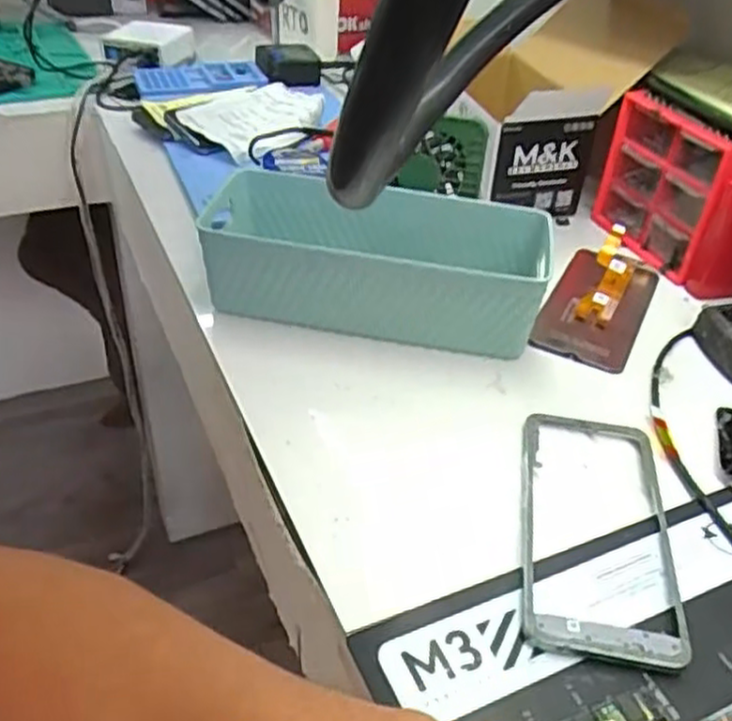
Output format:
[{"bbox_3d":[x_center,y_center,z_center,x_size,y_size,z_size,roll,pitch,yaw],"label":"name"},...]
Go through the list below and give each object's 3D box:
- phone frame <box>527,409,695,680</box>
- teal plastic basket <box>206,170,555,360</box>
[{"bbox_3d":[0.124,0.085,0.396,0.077,0.010,0.166,9,38,5],"label":"phone frame"},{"bbox_3d":[0.002,-0.071,0.539,0.249,0.071,0.110,8,38,4],"label":"teal plastic basket"}]

